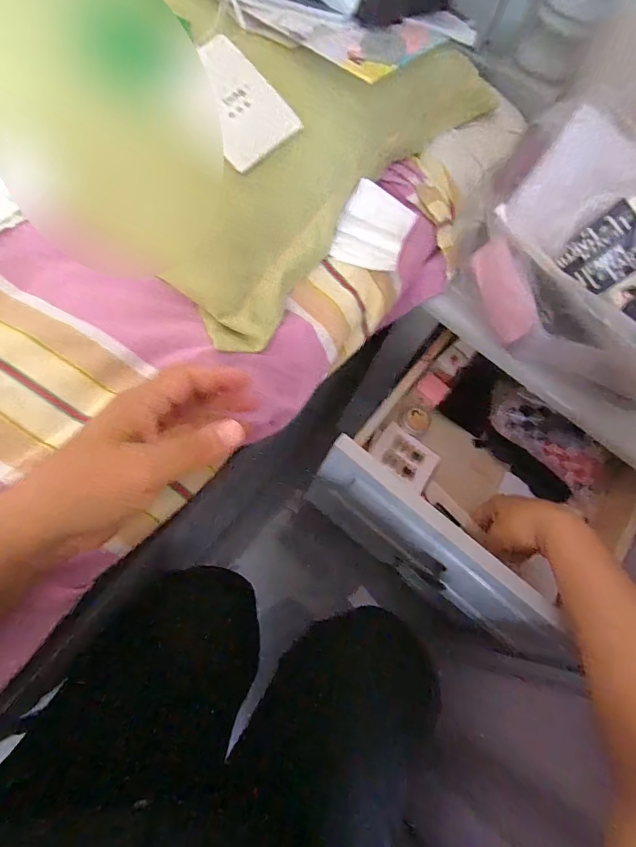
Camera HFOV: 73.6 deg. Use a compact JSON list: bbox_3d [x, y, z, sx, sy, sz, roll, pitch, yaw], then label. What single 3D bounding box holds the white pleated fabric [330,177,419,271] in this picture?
[{"bbox_3d":[0.052,-0.183,0.407,0.065,0.025,0.093,25,66,0],"label":"white pleated fabric"}]

